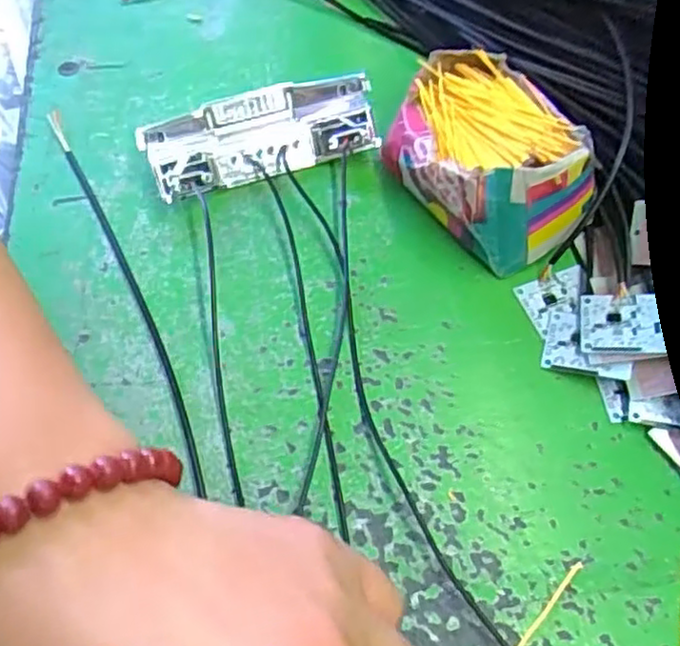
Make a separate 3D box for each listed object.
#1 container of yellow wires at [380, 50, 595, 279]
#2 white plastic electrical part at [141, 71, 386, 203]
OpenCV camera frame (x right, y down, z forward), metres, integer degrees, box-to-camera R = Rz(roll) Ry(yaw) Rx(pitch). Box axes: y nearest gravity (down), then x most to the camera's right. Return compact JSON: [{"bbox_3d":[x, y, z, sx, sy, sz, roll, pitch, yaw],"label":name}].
[{"bbox_3d":[0.064,-0.072,0.292,0.083,0.046,0.077,1,61,-1],"label":"container of yellow wires"},{"bbox_3d":[-0.035,-0.081,0.307,0.096,0.021,0.040,-17,63,-10],"label":"white plastic electrical part"}]

